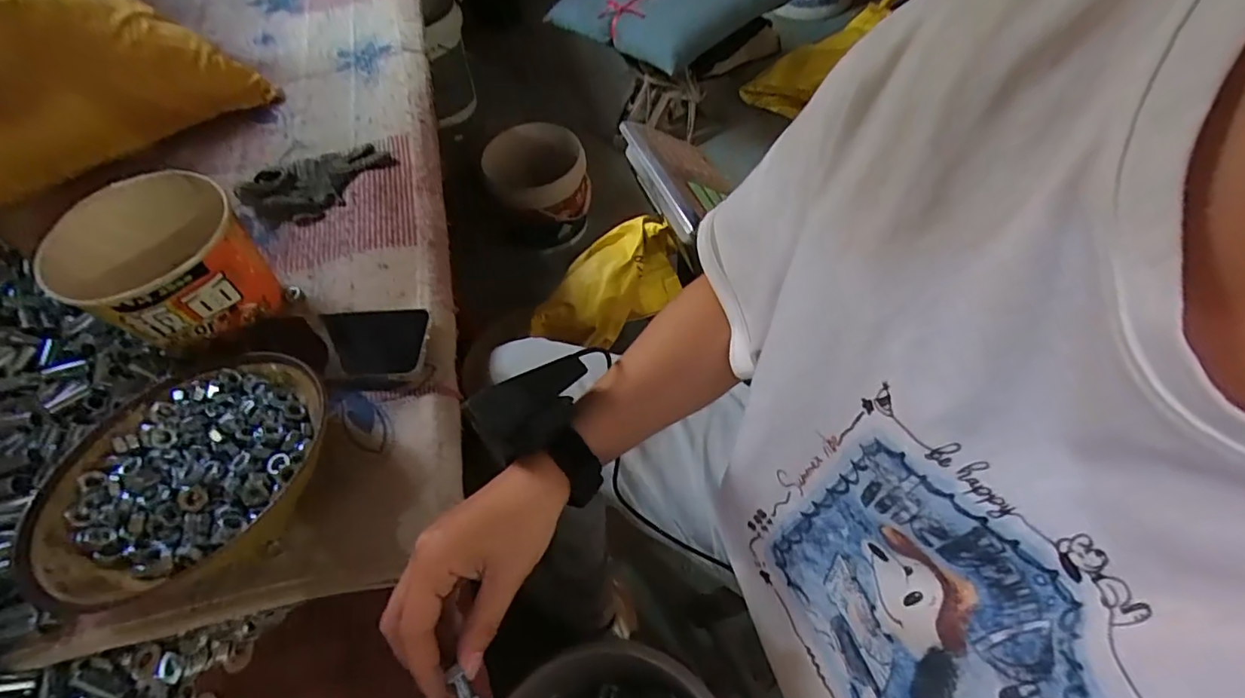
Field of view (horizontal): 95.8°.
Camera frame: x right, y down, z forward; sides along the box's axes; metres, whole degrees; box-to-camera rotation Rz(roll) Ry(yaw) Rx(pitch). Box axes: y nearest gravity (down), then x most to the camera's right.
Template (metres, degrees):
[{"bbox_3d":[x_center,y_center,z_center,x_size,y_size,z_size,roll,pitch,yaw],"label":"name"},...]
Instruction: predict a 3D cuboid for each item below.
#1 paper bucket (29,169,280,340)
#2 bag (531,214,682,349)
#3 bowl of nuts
[{"bbox_3d":[-0.393,-0.065,0.496,0.131,0.109,0.125,-3,56,4],"label":"paper bucket"},{"bbox_3d":[-0.021,-0.089,0.829,0.249,0.125,0.109,-37,61,-18],"label":"bag"},{"bbox_3d":[-0.306,0.082,0.406,0.183,0.050,0.155,-35,60,-17],"label":"bowl of nuts"}]

